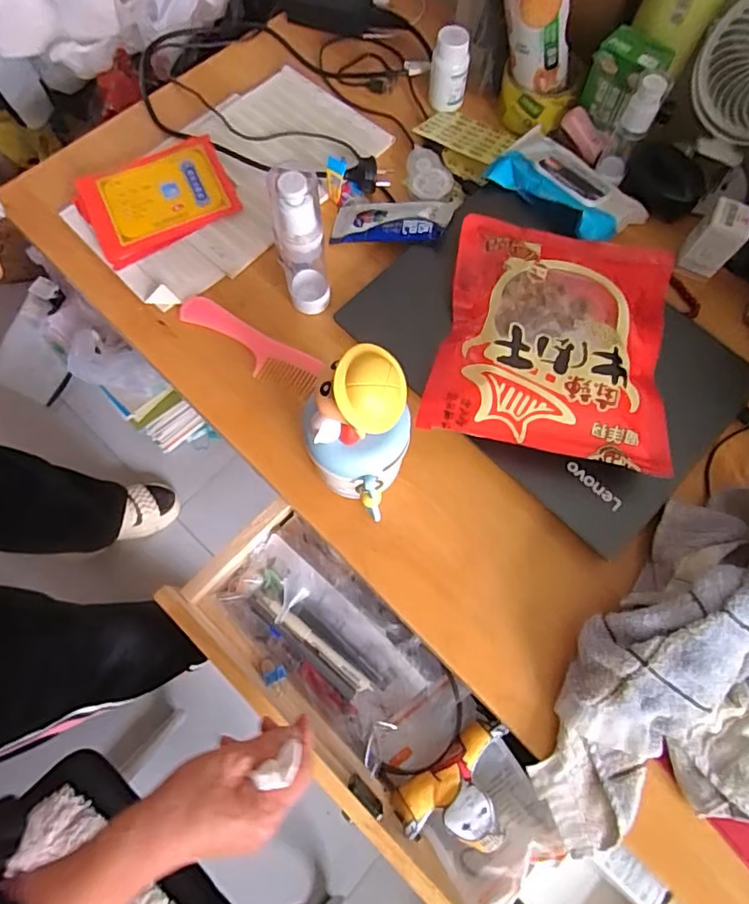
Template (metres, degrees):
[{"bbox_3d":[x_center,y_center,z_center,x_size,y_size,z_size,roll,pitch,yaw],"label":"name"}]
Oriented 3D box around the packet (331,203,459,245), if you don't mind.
[{"bbox_3d":[0.017,-0.244,0.571,0.123,0.017,0.053,5,70,15],"label":"packet"}]

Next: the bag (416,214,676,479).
[{"bbox_3d":[0.167,-0.104,0.507,0.204,0.053,0.235,13,71,4],"label":"bag"}]

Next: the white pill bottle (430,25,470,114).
[{"bbox_3d":[0.085,-0.434,0.615,0.043,0.073,0.039,7,71,2],"label":"white pill bottle"}]

